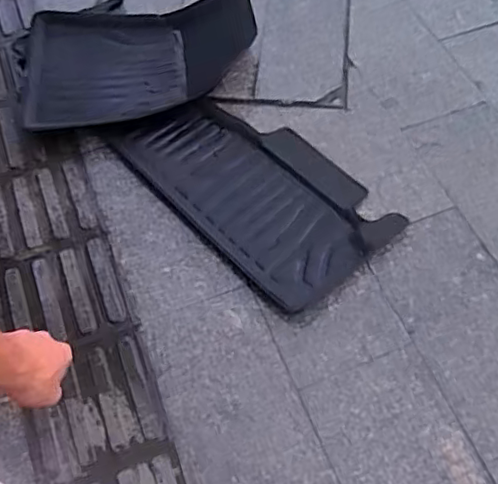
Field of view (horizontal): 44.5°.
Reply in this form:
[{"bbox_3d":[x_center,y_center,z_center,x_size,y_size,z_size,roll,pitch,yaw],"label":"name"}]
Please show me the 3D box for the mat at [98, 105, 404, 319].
[{"bbox_3d":[-0.005,-0.188,1.774,0.434,0.028,0.841,-37,62,-19],"label":"mat"}]

